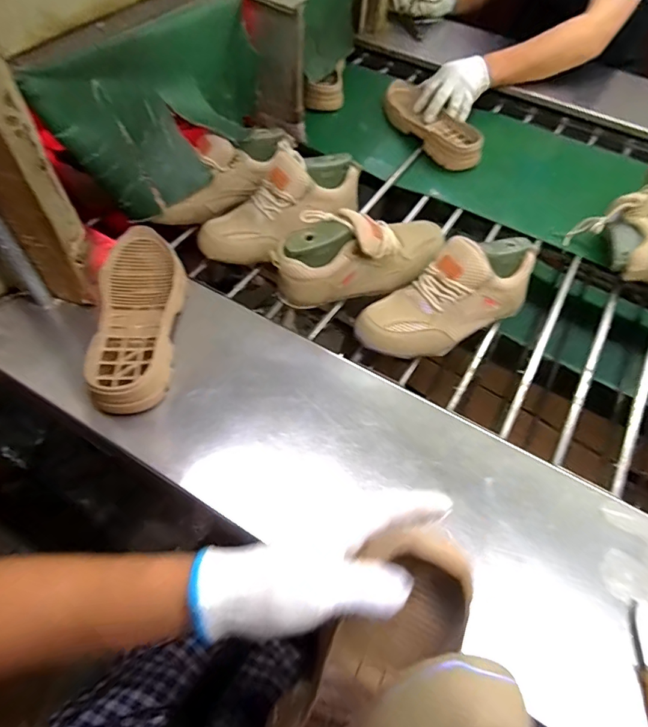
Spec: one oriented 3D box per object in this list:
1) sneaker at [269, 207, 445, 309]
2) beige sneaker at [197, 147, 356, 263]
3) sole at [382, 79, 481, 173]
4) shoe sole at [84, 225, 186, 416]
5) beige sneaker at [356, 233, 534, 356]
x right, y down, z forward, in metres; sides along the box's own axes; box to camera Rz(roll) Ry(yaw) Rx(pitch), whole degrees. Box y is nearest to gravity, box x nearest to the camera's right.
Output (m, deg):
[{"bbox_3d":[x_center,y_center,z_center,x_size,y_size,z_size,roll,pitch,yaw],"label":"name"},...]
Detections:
[{"bbox_3d":[0.053,-0.158,0.631,0.253,0.106,0.082,-16,61,-13],"label":"sneaker"},{"bbox_3d":[-0.067,-0.236,0.674,0.265,0.092,0.092,-34,66,-7],"label":"beige sneaker"},{"bbox_3d":[0.202,-0.468,0.887,0.087,0.046,0.267,-26,64,-19],"label":"sole"},{"bbox_3d":[-0.228,-0.067,0.561,0.097,0.042,0.266,-6,59,-8],"label":"shoe sole"},{"bbox_3d":[0.168,-0.085,0.597,0.254,0.099,0.097,-27,63,-4],"label":"beige sneaker"}]

